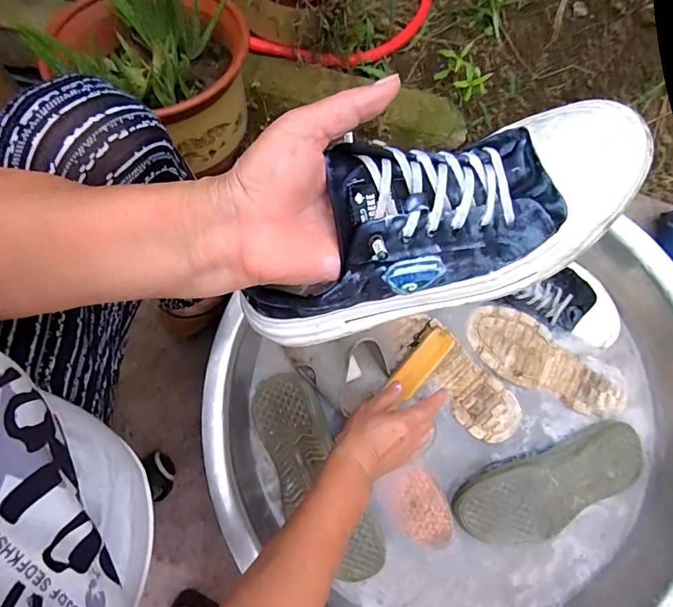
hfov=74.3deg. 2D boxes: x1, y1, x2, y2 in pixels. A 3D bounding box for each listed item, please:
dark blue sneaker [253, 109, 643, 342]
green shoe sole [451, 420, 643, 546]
[{"bbox_3d":[0.057,-0.045,0.282,0.272,0.090,0.099,-24,75,8],"label":"dark blue sneaker"},{"bbox_3d":[0.289,0.246,0.591,0.260,0.050,0.101,-20,75,-4],"label":"green shoe sole"}]

